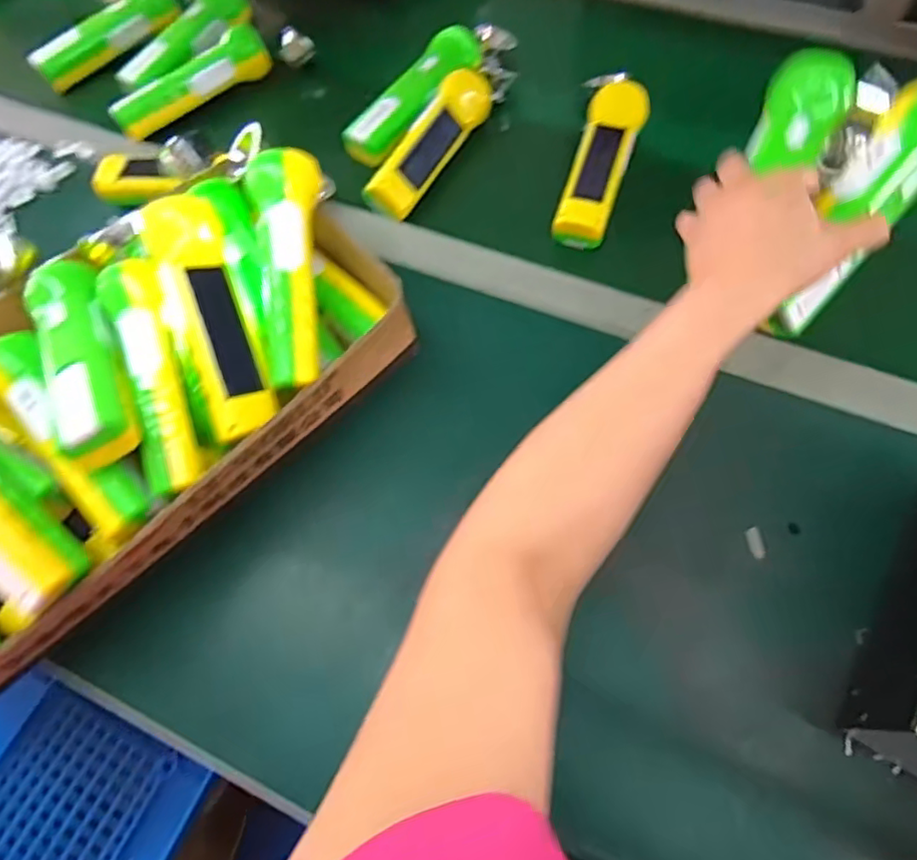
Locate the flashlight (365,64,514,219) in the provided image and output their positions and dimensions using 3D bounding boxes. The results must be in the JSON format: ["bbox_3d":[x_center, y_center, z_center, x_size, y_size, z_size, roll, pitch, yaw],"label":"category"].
[{"bbox_3d":[-0.018,-0.286,0.580,0.049,0.038,0.208,27,68,16],"label":"flashlight"}]

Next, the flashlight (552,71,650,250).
[{"bbox_3d":[0.137,-0.260,0.563,0.064,0.038,0.209,14,65,11],"label":"flashlight"}]

